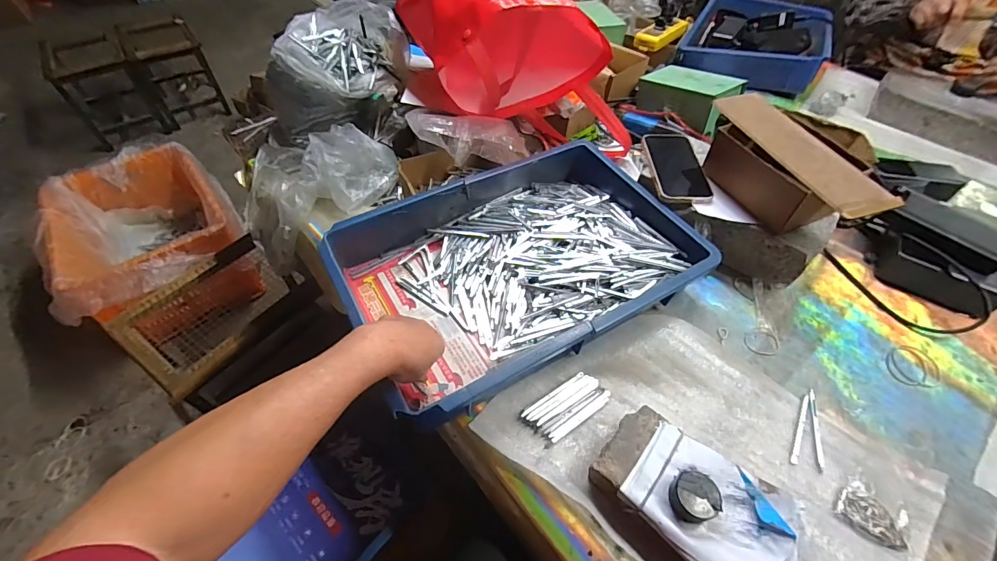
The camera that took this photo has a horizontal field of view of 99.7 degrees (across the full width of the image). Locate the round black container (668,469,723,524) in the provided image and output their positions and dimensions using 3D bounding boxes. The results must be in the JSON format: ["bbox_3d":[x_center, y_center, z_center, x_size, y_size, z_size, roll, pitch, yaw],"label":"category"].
[{"bbox_3d":[0.176,0.193,0.377,0.037,0.024,0.038,1,51,-1],"label":"round black container"}]

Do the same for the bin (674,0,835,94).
[{"bbox_3d":[0.564,-0.528,0.928,0.266,0.074,0.301,25,55,18],"label":"bin"}]

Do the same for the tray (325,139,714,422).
[{"bbox_3d":[0.027,-0.027,0.545,0.418,0.085,0.270,-25,54,-17],"label":"tray"}]

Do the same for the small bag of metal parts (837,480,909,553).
[{"bbox_3d":[0.367,0.227,0.409,0.055,0.016,0.044,32,57,22],"label":"small bag of metal parts"}]

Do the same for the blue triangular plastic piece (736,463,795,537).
[{"bbox_3d":[0.236,0.200,0.378,0.020,0.007,0.061,-17,54,-15],"label":"blue triangular plastic piece"}]

